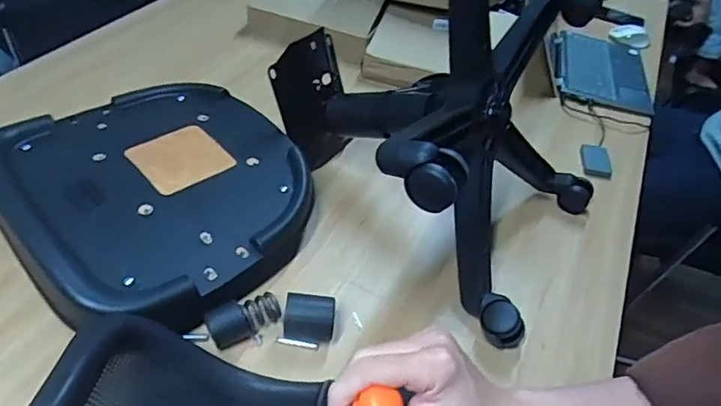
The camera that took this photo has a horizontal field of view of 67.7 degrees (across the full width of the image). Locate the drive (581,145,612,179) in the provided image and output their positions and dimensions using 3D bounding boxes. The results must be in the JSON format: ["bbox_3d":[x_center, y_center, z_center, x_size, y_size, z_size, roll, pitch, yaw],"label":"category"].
[{"bbox_3d":[0.450,-0.080,1.029,0.052,0.014,0.088,11,43,5],"label":"drive"}]

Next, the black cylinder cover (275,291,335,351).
[{"bbox_3d":[-0.068,0.150,0.692,0.070,0.052,0.049,5,43,-1],"label":"black cylinder cover"}]

